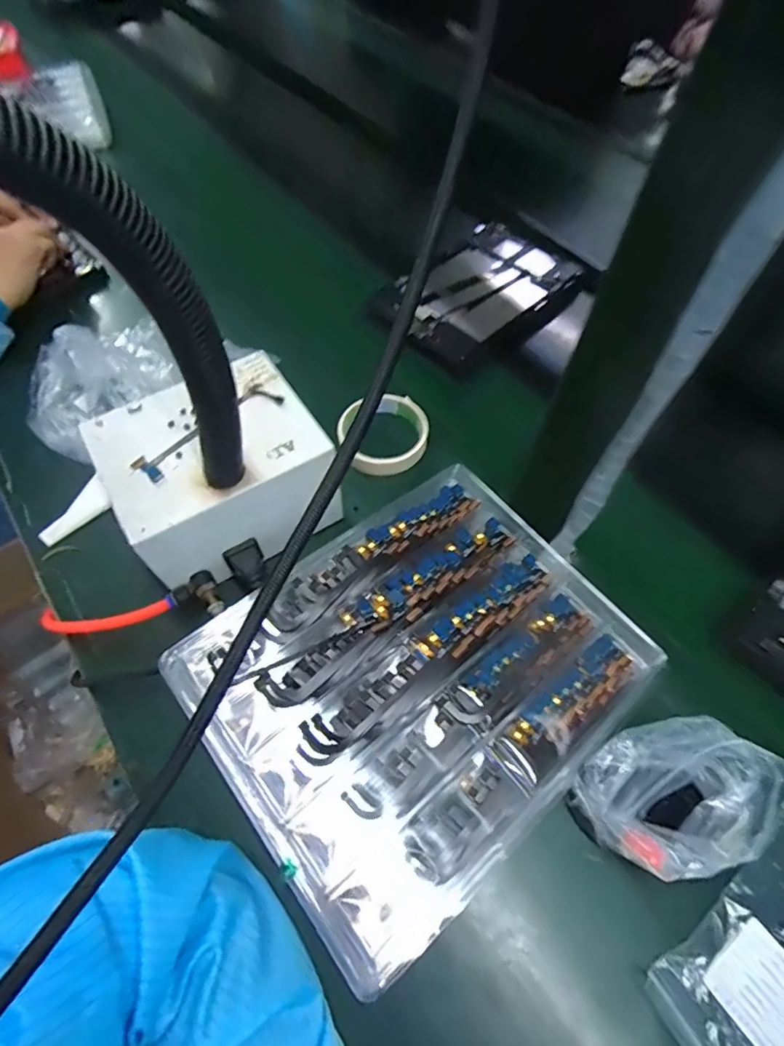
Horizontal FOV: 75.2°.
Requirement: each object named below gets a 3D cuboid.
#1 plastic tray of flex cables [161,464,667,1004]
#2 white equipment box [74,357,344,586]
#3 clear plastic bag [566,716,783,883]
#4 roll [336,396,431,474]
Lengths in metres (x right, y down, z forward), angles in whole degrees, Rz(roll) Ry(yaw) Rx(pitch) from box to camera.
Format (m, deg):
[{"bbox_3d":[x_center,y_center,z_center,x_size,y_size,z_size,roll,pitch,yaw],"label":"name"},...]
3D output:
[{"bbox_3d":[0.021,0.095,0.347,0.273,0.023,0.224,-35,67,-21],"label":"plastic tray of flex cables"},{"bbox_3d":[-0.139,-0.035,0.423,0.157,0.101,0.140,-28,65,-18],"label":"white equipment box"},{"bbox_3d":[0.193,0.179,0.334,0.131,0.050,0.088,-10,61,-9],"label":"clear plastic bag"},{"bbox_3d":[-0.008,-0.091,0.510,0.088,0.028,0.088,1,60,-2],"label":"roll"}]

